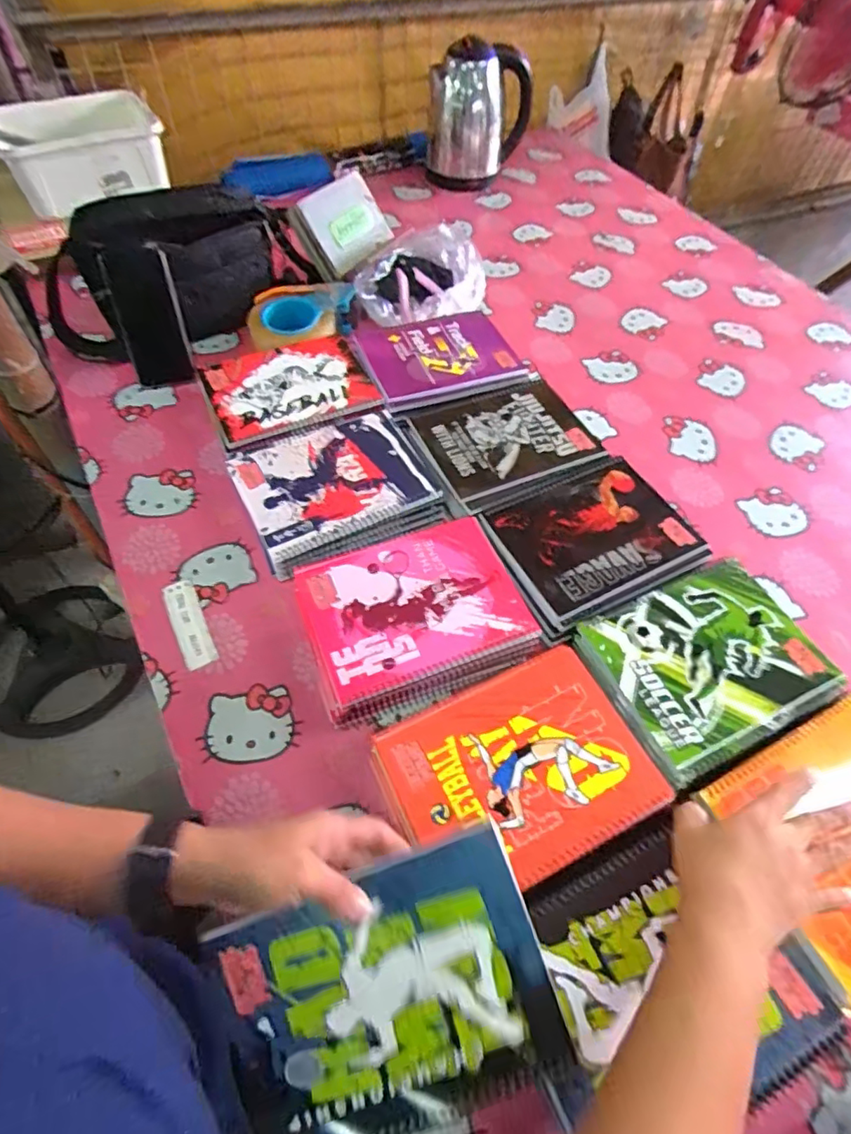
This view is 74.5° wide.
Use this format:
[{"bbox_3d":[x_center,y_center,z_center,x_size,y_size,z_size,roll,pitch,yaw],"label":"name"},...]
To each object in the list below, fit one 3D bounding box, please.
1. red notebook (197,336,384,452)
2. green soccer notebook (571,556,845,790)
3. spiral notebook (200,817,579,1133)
[{"bbox_3d":[-0.171,-0.228,0.708,0.196,0.010,0.160,-20,59,-15],"label":"red notebook"},{"bbox_3d":[0.264,0.086,0.523,0.205,0.008,0.162,-20,60,-16],"label":"green soccer notebook"},{"bbox_3d":[-0.024,0.272,0.357,0.197,0.020,0.146,-17,77,-9],"label":"spiral notebook"}]

